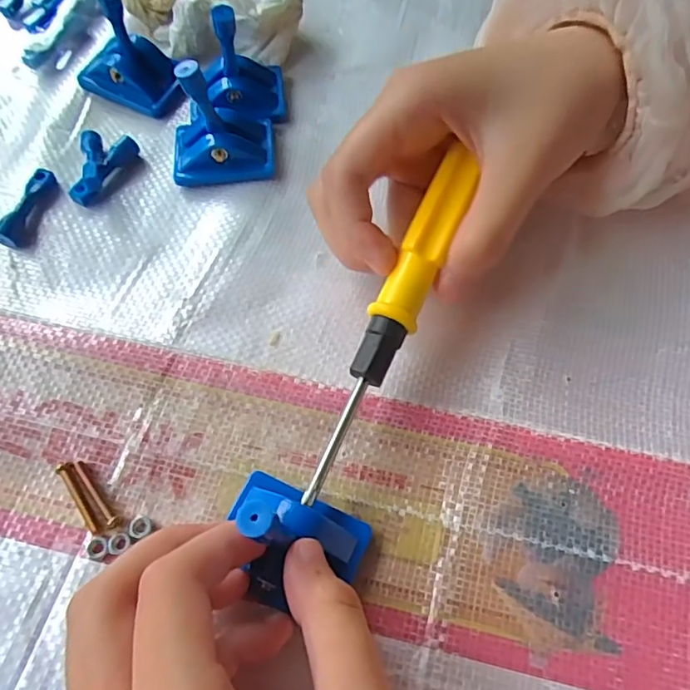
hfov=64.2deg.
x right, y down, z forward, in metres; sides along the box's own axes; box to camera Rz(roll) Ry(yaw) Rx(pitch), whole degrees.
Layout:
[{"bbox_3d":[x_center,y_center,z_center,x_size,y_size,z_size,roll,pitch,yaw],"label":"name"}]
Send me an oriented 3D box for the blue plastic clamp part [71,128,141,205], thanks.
[{"bbox_3d":[-0.111,-0.079,0.242,0.021,0.010,0.036,25,67,11],"label":"blue plastic clamp part"}]

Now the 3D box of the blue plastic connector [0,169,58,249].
[{"bbox_3d":[-0.133,-0.057,0.231,0.011,0.008,0.037,16,65,7],"label":"blue plastic connector"}]

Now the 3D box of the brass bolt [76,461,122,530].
[{"bbox_3d":[-0.083,0.049,0.183,0.004,0.004,0.027,-36,69,-16],"label":"brass bolt"}]

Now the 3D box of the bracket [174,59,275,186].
[{"bbox_3d":[-0.054,-0.095,0.231,0.044,0.046,0.031,-3,64,-2],"label":"bracket"}]

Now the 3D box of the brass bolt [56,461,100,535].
[{"bbox_3d":[-0.088,0.051,0.182,0.005,0.004,0.026,-31,68,-14],"label":"brass bolt"}]

